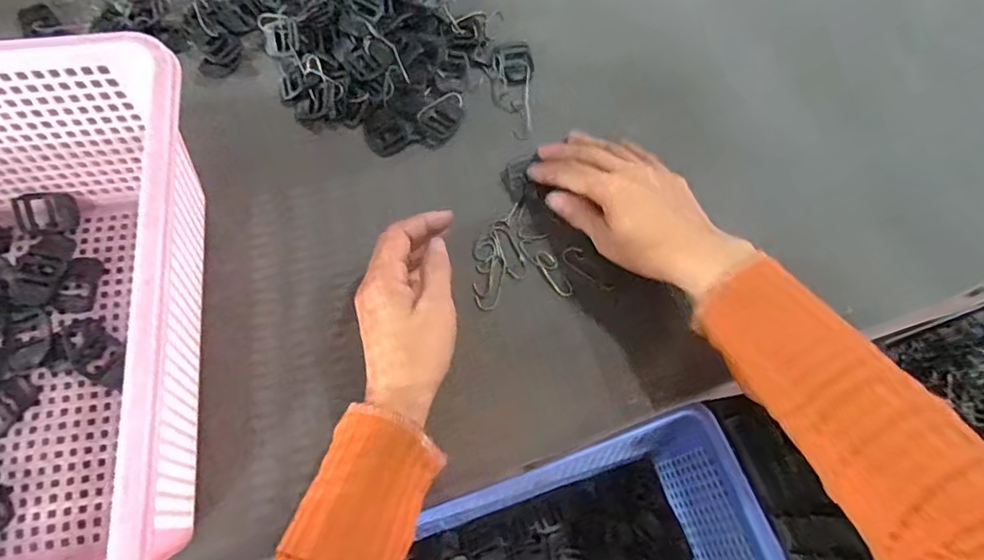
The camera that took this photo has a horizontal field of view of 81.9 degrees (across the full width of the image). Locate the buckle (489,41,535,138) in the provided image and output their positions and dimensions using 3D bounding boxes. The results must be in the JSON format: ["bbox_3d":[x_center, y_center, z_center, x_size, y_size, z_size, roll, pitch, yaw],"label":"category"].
[{"bbox_3d":[0.016,-0.159,0.466,0.036,0.013,0.090,4,69,-1],"label":"buckle"}]

